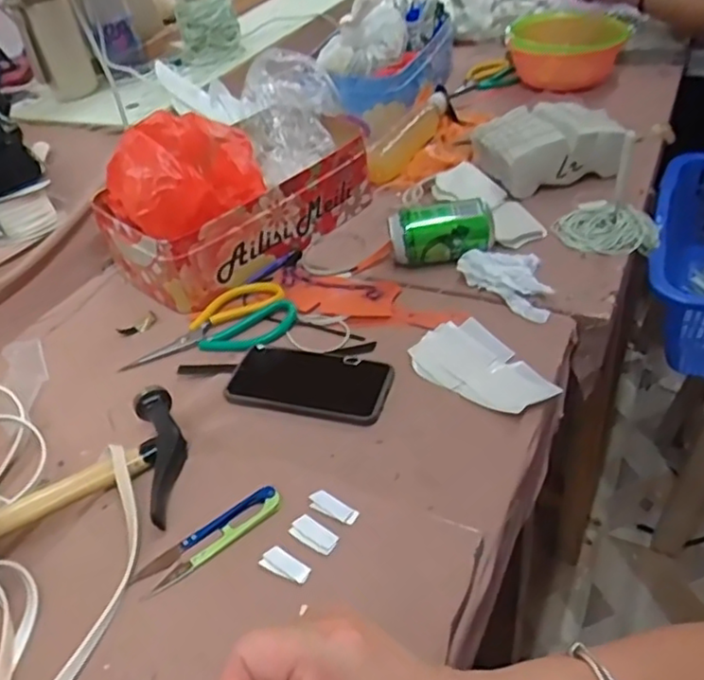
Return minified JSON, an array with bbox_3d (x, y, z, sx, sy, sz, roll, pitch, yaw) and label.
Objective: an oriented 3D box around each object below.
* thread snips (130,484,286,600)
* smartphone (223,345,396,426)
[{"bbox_3d":[-0.106,0.147,0.503,0.116,0.008,0.028,-31,46,-24],"label":"thread snips"},{"bbox_3d":[-0.041,0.040,0.648,0.156,0.008,0.074,9,52,21],"label":"smartphone"}]

